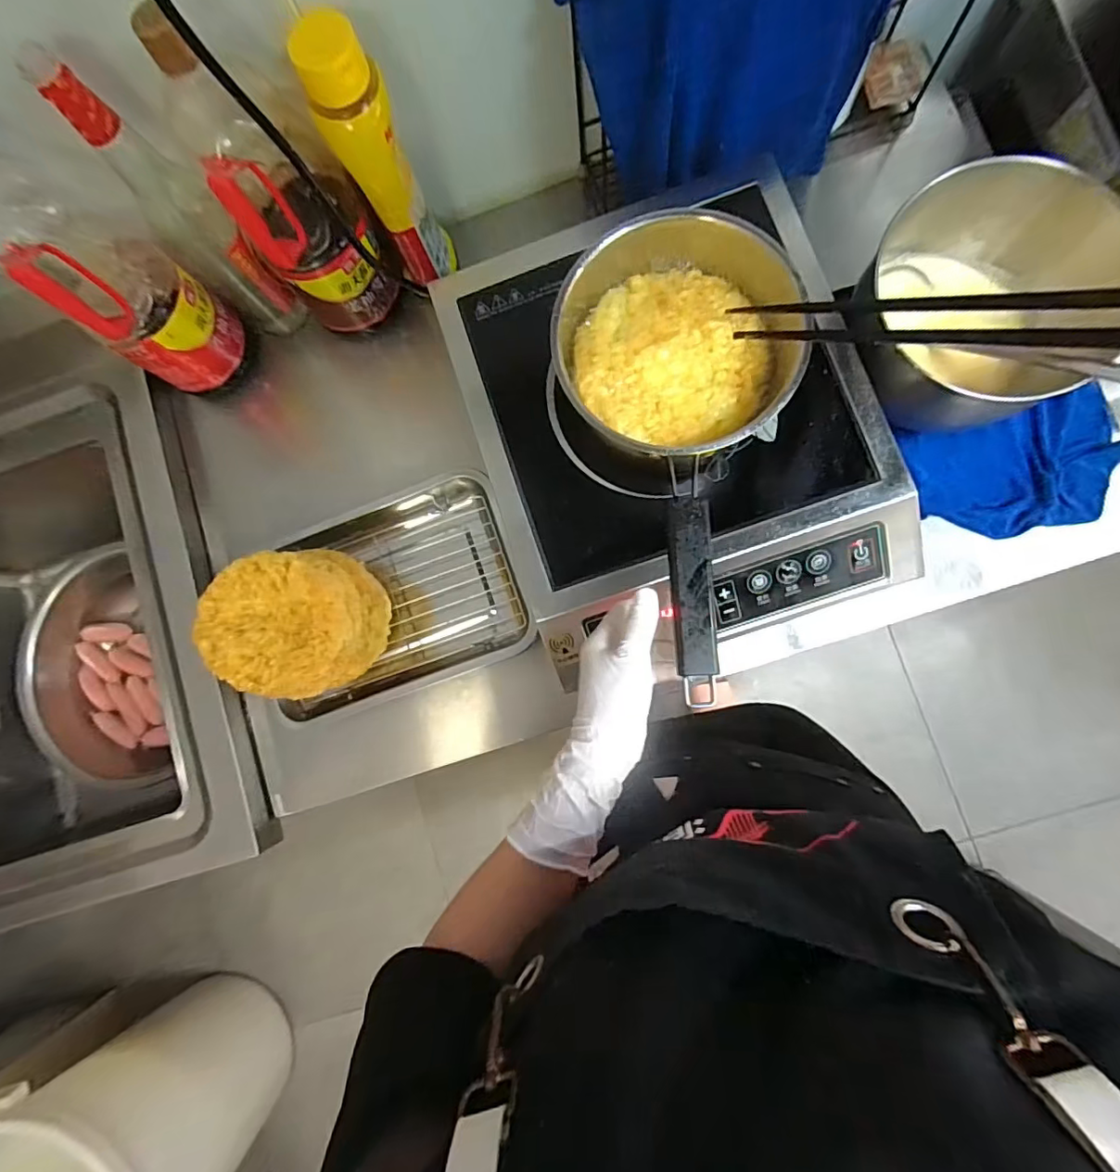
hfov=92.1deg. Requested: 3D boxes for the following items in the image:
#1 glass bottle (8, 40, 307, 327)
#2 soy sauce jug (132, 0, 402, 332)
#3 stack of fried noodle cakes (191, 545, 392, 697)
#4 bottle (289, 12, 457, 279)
[{"bbox_3d":[-0.350,-0.342,0.517,0.071,0.278,0.059,39,90,8],"label":"glass bottle"},{"bbox_3d":[-0.246,-0.360,0.499,0.109,0.285,0.099,-31,83,2],"label":"soy sauce jug"},{"bbox_3d":[-0.255,0.033,0.537,0.128,0.113,0.138,10,86,6],"label":"stack of fried noodle cakes"},{"bbox_3d":[-0.160,-0.382,0.511,0.060,0.235,0.056,-1,85,6],"label":"bottle"}]

